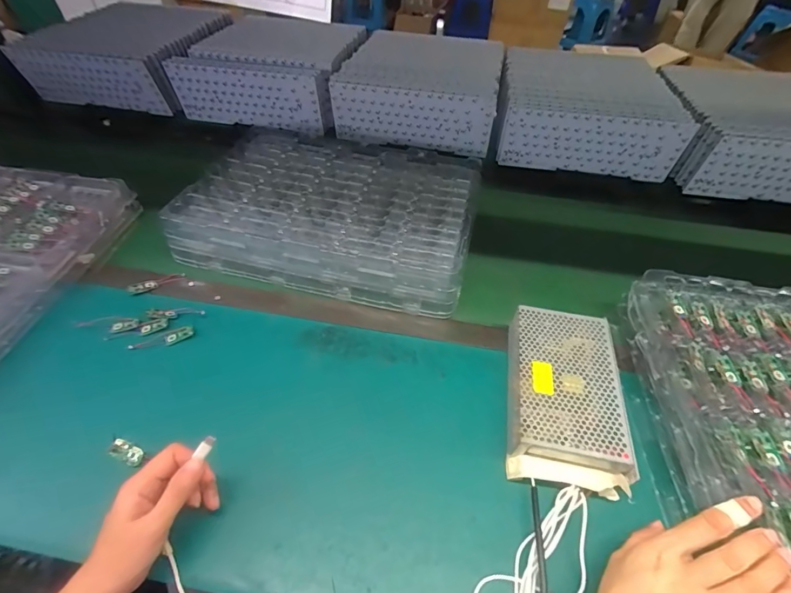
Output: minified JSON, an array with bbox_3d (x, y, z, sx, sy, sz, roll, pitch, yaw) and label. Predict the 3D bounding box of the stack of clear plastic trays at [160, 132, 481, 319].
[{"bbox_3d":[-0.092,-0.148,0.666,0.427,0.080,0.320,10,46,10],"label":"stack of clear plastic trays"}]

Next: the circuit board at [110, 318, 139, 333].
[{"bbox_3d":[-0.356,0.038,0.532,0.034,0.004,0.015,-12,46,-11],"label":"circuit board"}]

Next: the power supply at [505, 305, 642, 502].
[{"bbox_3d":[0.189,0.110,0.465,0.117,0.059,0.204,10,49,4],"label":"power supply"}]

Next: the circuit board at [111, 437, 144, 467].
[{"bbox_3d":[-0.279,0.162,0.421,0.038,0.010,0.017,17,47,17],"label":"circuit board"}]

